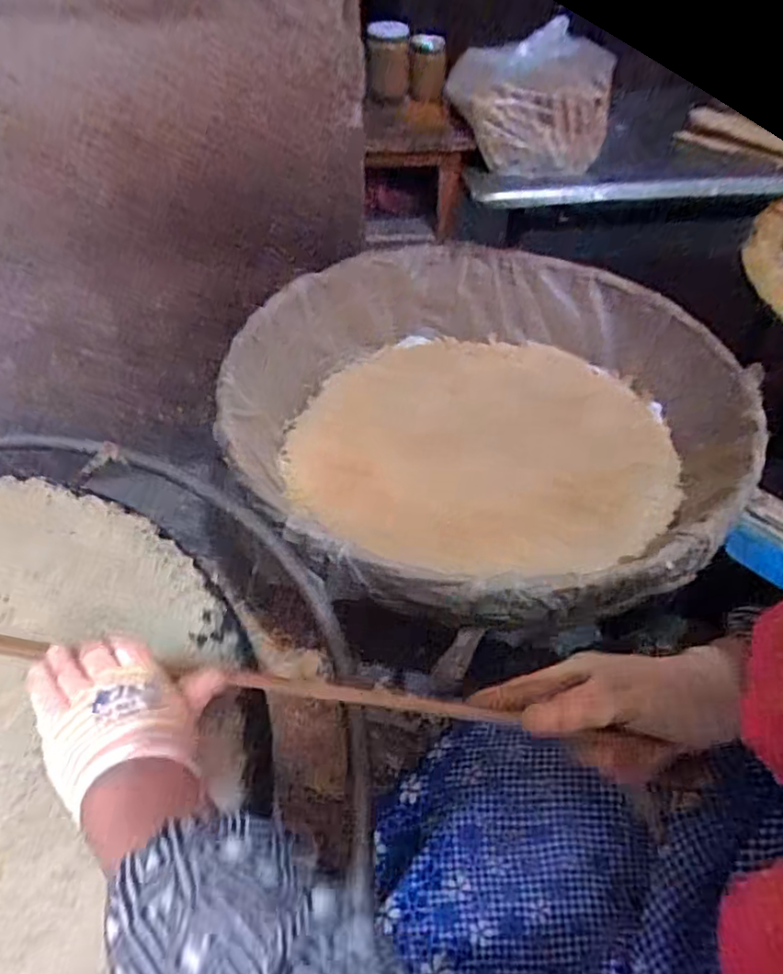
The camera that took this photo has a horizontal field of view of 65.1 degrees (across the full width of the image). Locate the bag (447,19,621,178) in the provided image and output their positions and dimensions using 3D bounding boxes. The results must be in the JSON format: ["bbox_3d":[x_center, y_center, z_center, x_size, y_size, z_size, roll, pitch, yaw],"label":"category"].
[{"bbox_3d":[0.218,-0.680,1.067,0.176,0.190,0.233,-15,50,-14],"label":"bag"}]

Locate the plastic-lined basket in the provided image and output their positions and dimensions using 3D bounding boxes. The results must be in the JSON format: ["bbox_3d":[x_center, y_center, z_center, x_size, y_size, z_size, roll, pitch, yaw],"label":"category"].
[{"bbox_3d":[0.147,-0.122,0.972,0.743,0.195,0.738,0,48,0],"label":"plastic-lined basket"}]

